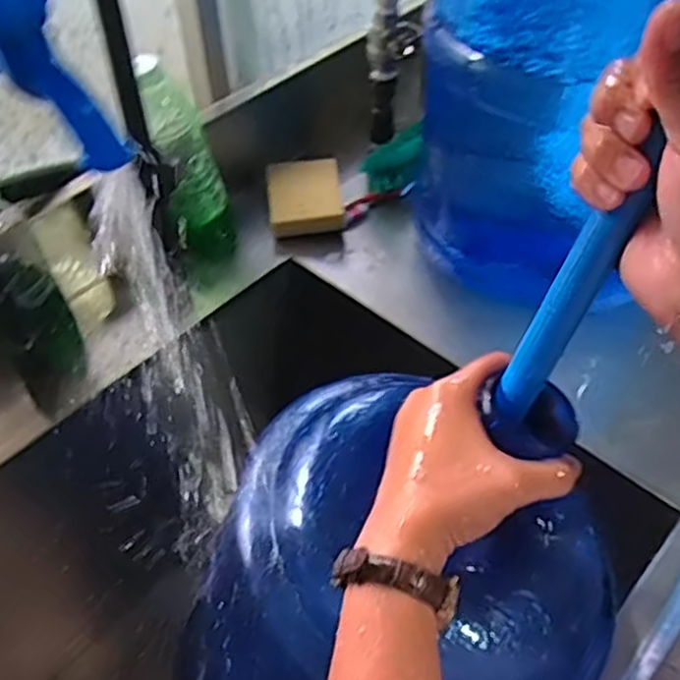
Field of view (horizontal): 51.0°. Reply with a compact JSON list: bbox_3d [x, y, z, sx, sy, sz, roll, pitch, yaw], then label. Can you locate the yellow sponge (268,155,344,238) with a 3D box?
[{"bbox_3d":[-0.038,-0.155,0.763,0.076,0.027,0.100,-5,48,-3],"label":"yellow sponge"}]

